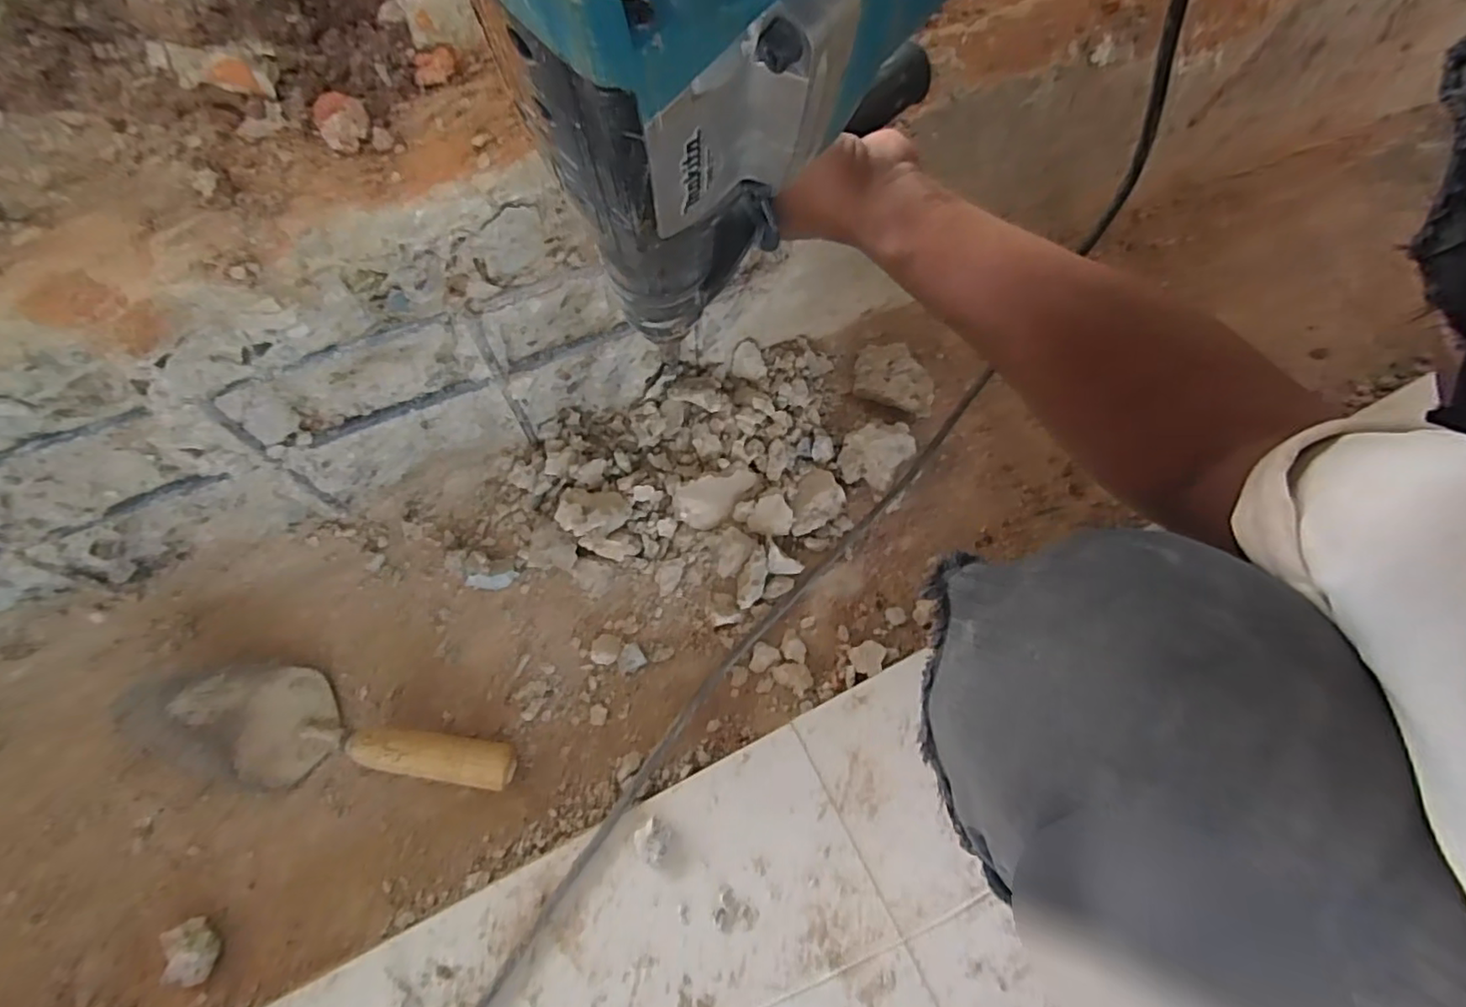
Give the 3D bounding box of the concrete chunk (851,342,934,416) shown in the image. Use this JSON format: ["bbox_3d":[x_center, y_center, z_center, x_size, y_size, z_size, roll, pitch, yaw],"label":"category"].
[{"bbox_3d":[0.163,-0.128,0.633,0.081,0.039,0.074,10,68,4],"label":"concrete chunk"}]

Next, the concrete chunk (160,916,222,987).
[{"bbox_3d":[-0.393,0.327,0.462,0.038,0.017,0.043,-18,68,-8],"label":"concrete chunk"}]

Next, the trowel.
[{"bbox_3d":[-0.323,0.180,0.502,0.301,0.048,0.095,4,67,2],"label":"trowel"}]

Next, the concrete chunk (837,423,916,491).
[{"bbox_3d":[0.139,-0.047,0.598,0.063,0.050,0.071,37,72,14],"label":"concrete chunk"}]

